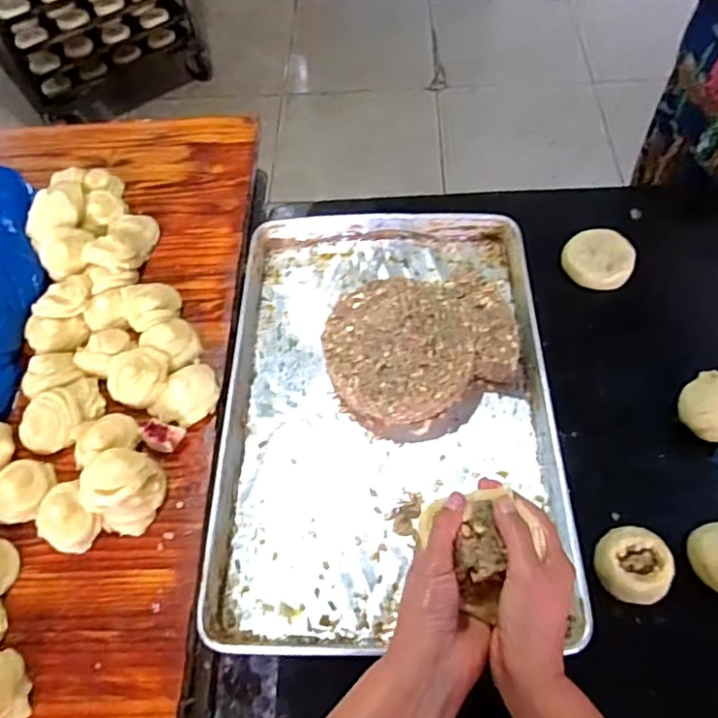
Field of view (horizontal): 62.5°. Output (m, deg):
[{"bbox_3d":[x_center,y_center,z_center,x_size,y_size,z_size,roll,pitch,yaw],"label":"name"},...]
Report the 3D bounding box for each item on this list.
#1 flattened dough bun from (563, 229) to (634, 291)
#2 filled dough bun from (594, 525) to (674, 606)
[{"bbox_3d":[0.354,-0.149,0.875,0.097,0.024,0.092,-2,58,4],"label":"flattened dough bun"},{"bbox_3d":[0.295,0.225,0.644,0.072,0.063,0.080,-21,59,-8],"label":"filled dough bun"}]

